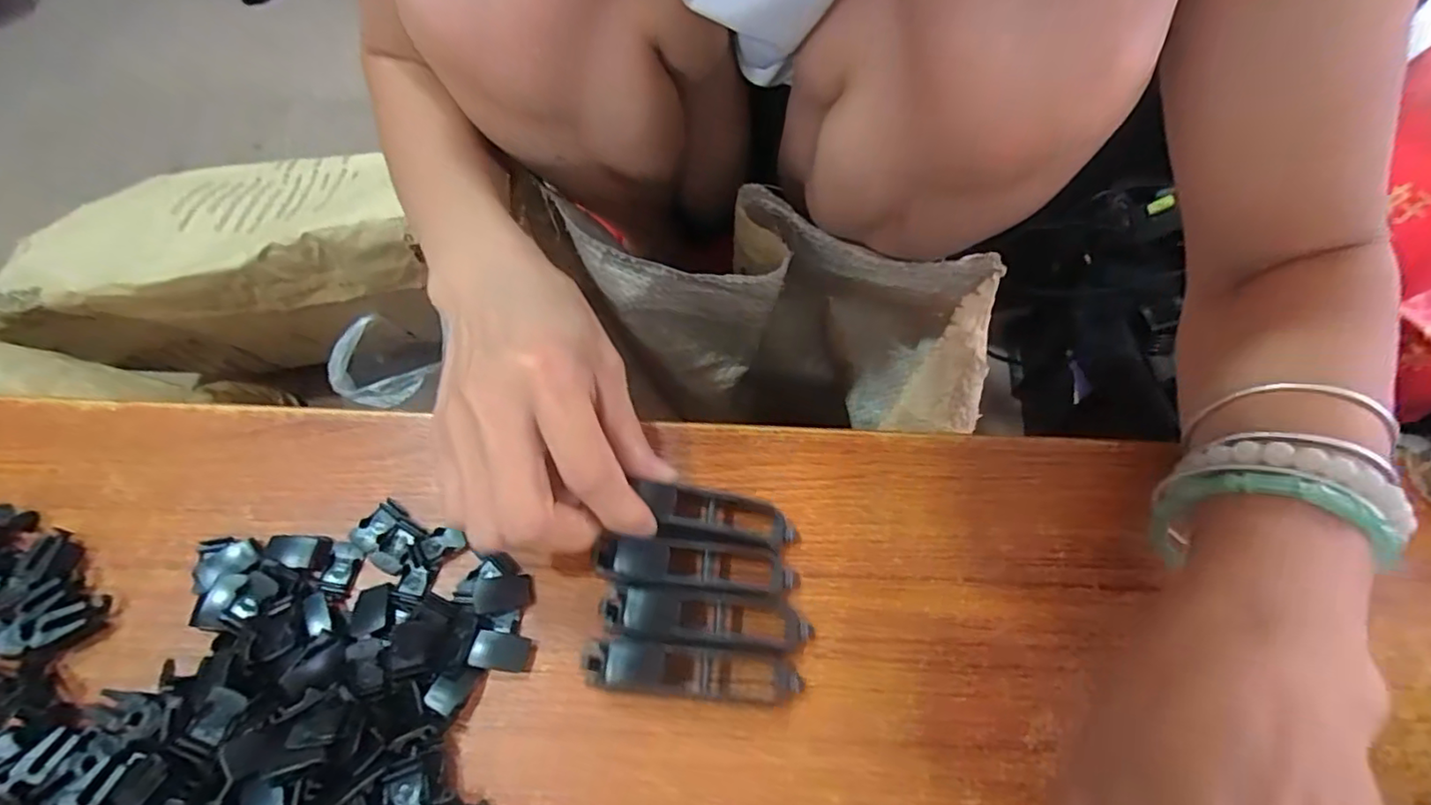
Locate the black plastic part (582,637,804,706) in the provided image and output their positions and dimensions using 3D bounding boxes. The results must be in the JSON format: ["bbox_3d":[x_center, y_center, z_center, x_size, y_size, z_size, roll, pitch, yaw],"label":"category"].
[{"bbox_3d":[-0.008,0.095,0.214,0.075,0.017,0.017,4,62,2],"label":"black plastic part"}]

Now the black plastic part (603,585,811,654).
[{"bbox_3d":[-0.003,0.080,0.222,0.075,0.017,0.017,10,62,-9],"label":"black plastic part"}]

